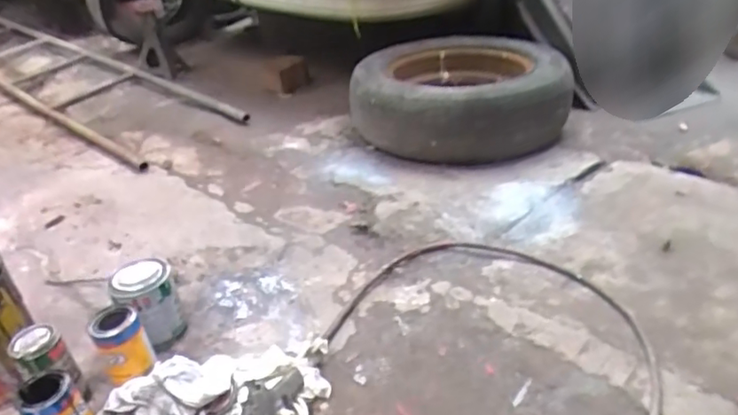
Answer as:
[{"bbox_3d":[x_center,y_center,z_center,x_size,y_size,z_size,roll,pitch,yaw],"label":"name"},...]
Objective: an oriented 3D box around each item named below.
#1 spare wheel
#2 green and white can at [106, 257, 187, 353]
[{"bbox_3d":[0.234,-0.314,1.629,0.558,0.179,0.506,-6,32,5],"label":"spare wheel"},{"bbox_3d":[-0.380,0.174,1.032,0.095,0.145,0.094,-6,32,4],"label":"green and white can"}]

